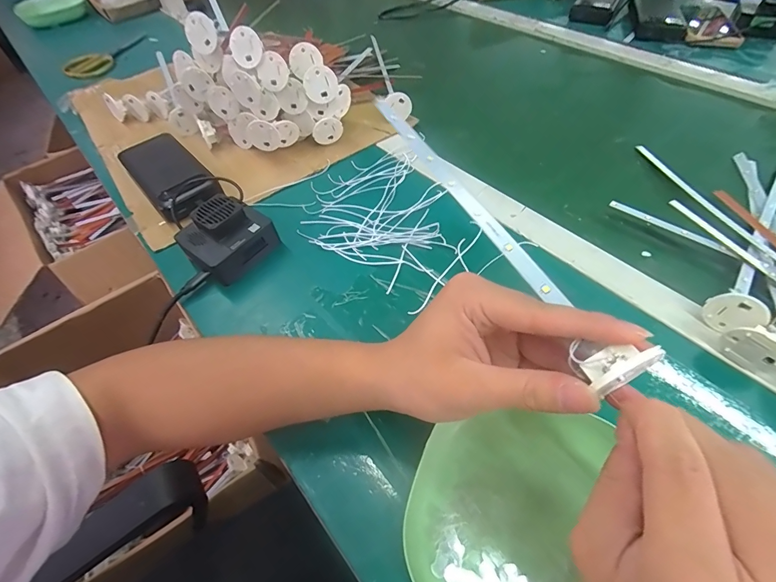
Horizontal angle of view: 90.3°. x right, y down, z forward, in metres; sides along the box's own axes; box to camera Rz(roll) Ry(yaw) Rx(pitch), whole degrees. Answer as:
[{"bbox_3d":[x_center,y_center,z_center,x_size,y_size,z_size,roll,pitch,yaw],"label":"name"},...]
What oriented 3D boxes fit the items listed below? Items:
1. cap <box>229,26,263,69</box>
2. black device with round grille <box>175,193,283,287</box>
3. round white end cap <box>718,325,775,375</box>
[{"bbox_3d":[-0.157,-0.267,0.427,0.035,0.036,0.014,-14,31,23],"label":"cap"},{"bbox_3d":[-0.162,-0.054,0.389,0.068,0.046,0.076,32,61,25],"label":"black device with round grille"},{"bbox_3d":[0.270,0.044,0.286,0.010,0.040,0.038,-32,57,-19],"label":"round white end cap"}]

